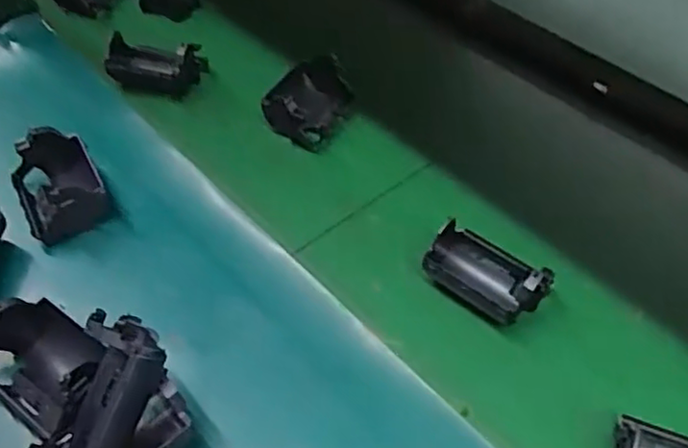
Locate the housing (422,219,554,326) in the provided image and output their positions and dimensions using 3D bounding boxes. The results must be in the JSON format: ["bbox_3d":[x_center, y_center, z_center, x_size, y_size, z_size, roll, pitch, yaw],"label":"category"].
[{"bbox_3d":[0.090,0.031,0.430,0.076,0.027,0.052,28,55,22],"label":"housing"}]

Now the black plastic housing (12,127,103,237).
[{"bbox_3d":[-0.194,-0.027,0.454,0.053,0.038,0.071,-23,53,-19],"label":"black plastic housing"}]

